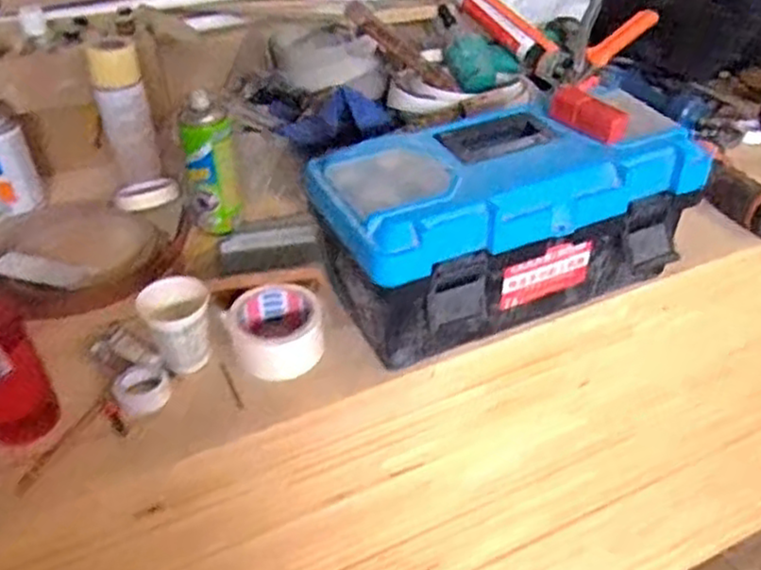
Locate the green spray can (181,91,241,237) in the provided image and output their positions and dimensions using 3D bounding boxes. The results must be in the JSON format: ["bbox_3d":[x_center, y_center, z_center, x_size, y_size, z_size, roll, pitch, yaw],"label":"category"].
[{"bbox_3d":[-0.219,-0.153,0.937,0.068,0.171,0.053,-7,39,-5],"label":"green spray can"}]

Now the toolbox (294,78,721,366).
[{"bbox_3d":[0.141,-0.072,0.812,0.394,0.177,0.195,-18,41,-19],"label":"toolbox"}]

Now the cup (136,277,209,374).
[{"bbox_3d":[-0.211,0.041,0.765,0.066,0.067,0.076,-15,40,-15],"label":"cup"}]

